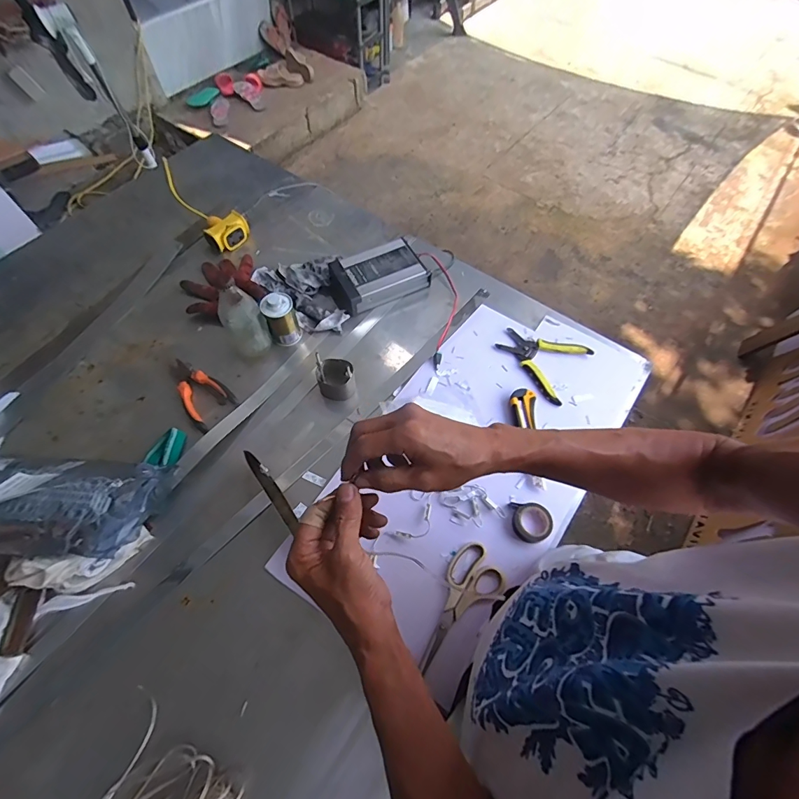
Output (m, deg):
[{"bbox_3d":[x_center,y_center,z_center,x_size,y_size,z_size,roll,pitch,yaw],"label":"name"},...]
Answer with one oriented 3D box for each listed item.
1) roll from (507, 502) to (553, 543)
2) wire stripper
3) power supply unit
[{"bbox_3d":[0.195,0.179,0.611,0.056,0.014,0.059,0,59,0],"label":"roll"},{"bbox_3d":[0.251,-0.076,0.753,0.147,0.010,0.133,30,64,17],"label":"wire stripper"},{"bbox_3d":[-0.046,-0.246,0.829,0.182,0.051,0.115,-24,62,-14],"label":"power supply unit"}]

